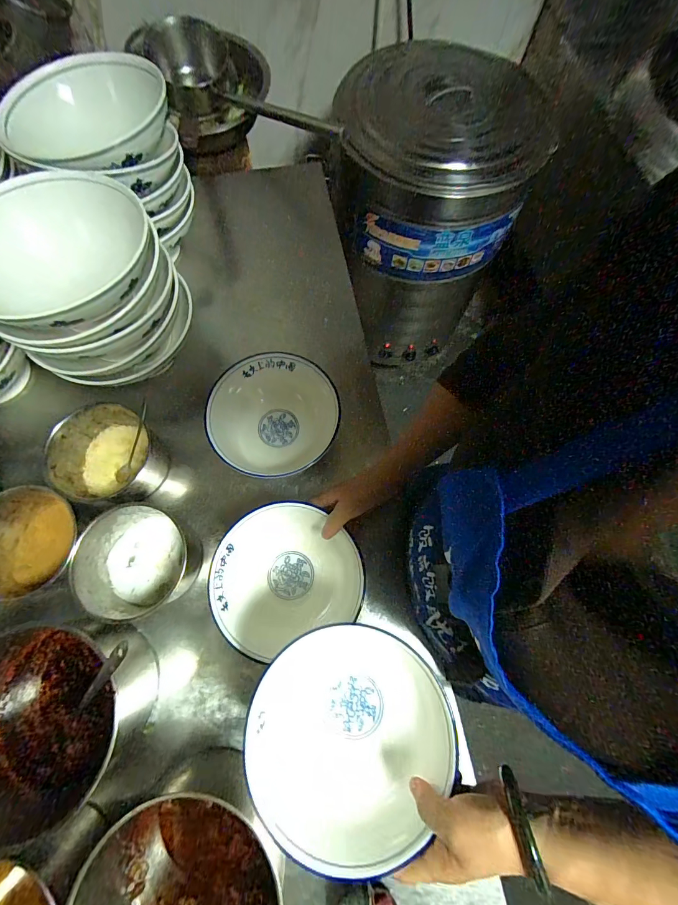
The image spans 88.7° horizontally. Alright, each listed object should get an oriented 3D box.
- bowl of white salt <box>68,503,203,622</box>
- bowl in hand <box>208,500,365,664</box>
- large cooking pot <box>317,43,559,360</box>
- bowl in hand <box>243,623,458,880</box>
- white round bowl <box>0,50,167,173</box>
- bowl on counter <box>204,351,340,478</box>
[{"bbox_3d":[-0.293,0.156,0.502,0.139,0.092,0.127,0,73,-2],"label":"bowl of white salt"},{"bbox_3d":[-0.072,0.162,0.487,0.194,0.075,0.180,0,73,-2],"label":"bowl in hand"},{"bbox_3d":[0.234,-0.644,1.065,0.458,0.718,0.435,0,73,-2],"label":"large cooking pot"},{"bbox_3d":[0.011,0.292,0.378,0.185,0.112,0.190,0,73,-2],"label":"bowl in hand"},{"bbox_3d":[-0.370,-0.491,0.530,0.242,0.083,0.177,-35,77,-11],"label":"white round bowl"},{"bbox_3d":[-0.109,-0.054,0.566,0.182,0.093,0.195,0,73,-2],"label":"bowl on counter"}]

